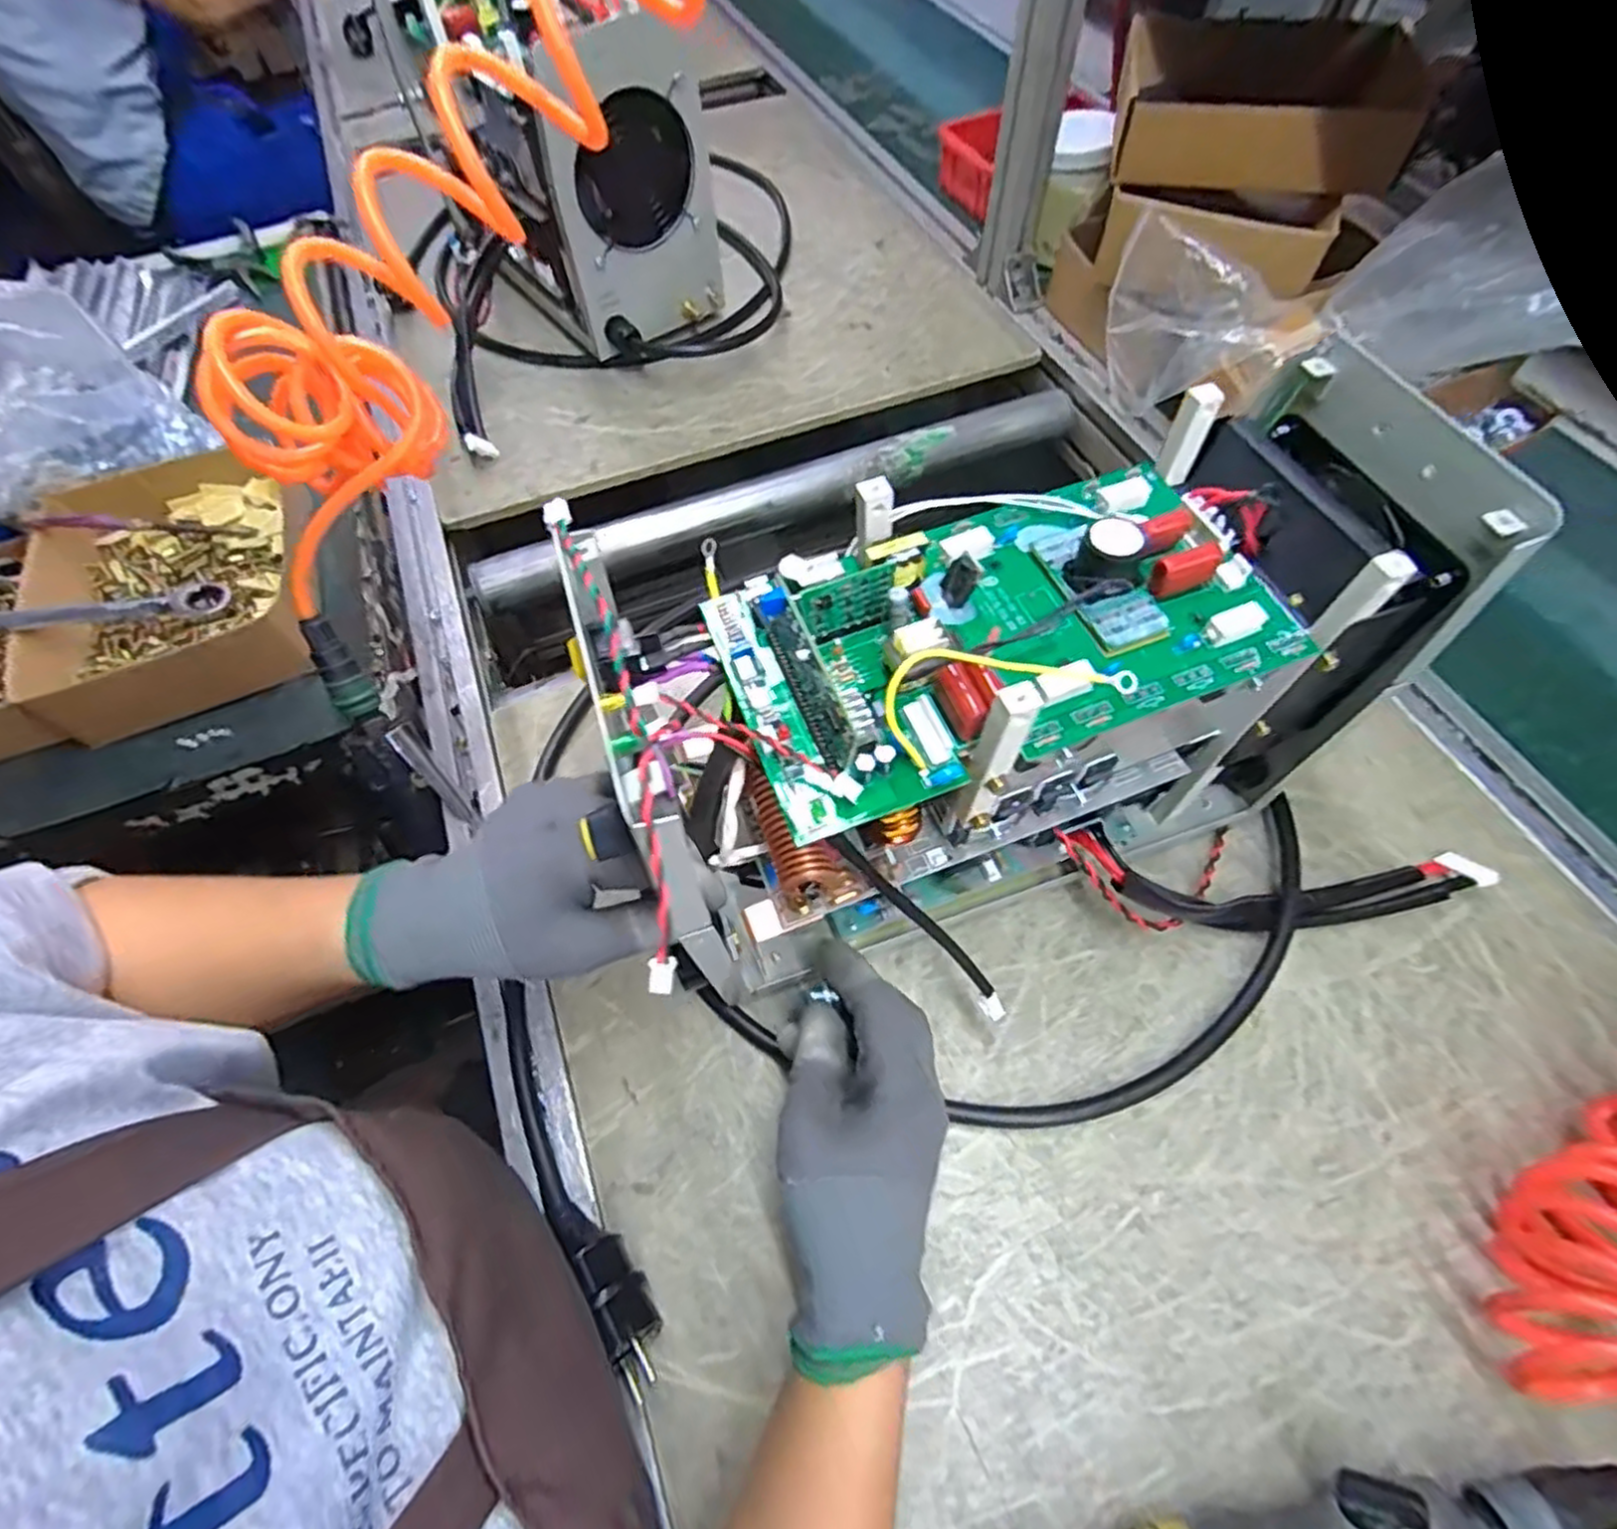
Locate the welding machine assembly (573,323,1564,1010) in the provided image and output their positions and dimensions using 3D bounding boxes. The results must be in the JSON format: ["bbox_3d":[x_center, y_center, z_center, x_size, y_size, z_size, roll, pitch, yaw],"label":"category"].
[{"bbox_3d":[0.109,-0.032,0.366,0.332,0.206,0.132,-20,61,-9],"label":"welding machine assembly"}]

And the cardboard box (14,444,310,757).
[{"bbox_3d":[-0.469,-0.133,0.534,0.193,0.049,0.211,-19,61,-8],"label":"cardboard box"}]

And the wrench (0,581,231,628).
[{"bbox_3d":[-0.522,-0.103,0.490,0.217,0.016,0.034,-14,59,-24],"label":"wrench"}]

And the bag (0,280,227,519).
[{"bbox_3d":[-0.574,-0.250,0.524,0.184,0.151,0.082,-38,66,-18],"label":"bag"}]

